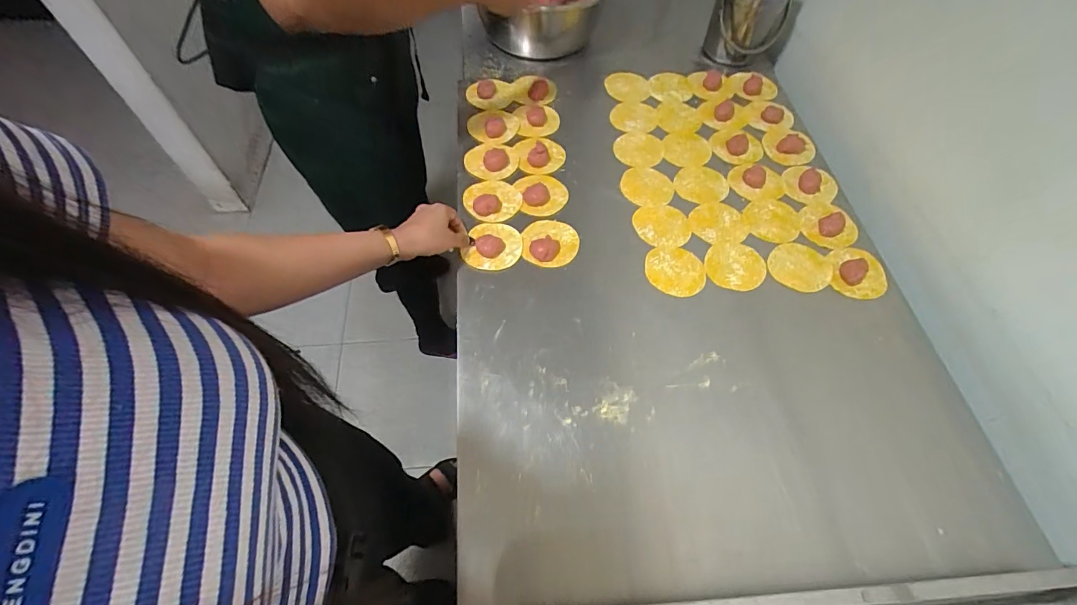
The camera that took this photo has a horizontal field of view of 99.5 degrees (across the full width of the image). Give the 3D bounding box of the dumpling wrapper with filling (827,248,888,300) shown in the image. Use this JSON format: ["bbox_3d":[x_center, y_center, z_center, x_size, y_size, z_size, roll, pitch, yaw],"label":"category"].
[{"bbox_3d":[0.448,-0.045,0.635,0.071,0.014,0.082,13,62,6],"label":"dumpling wrapper with filling"}]

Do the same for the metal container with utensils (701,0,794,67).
[{"bbox_3d":[0.364,-0.500,0.802,0.130,0.146,0.117,26,63,12],"label":"metal container with utensils"}]

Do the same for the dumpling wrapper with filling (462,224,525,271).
[{"bbox_3d":[-0.061,-0.079,0.635,0.071,0.016,0.077,10,62,5],"label":"dumpling wrapper with filling"}]

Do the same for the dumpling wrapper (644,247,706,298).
[{"bbox_3d":[0.192,-0.045,0.641,0.081,0.005,0.077,-1,66,2],"label":"dumpling wrapper"}]

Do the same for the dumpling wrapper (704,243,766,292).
[{"bbox_3d":[0.278,-0.052,0.643,0.083,0.004,0.075,4,62,2],"label":"dumpling wrapper"}]

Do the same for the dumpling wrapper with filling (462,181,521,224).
[{"bbox_3d":[-0.068,-0.153,0.683,0.083,0.025,0.079,0,62,-1],"label":"dumpling wrapper with filling"}]

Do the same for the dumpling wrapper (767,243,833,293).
[{"bbox_3d":[0.370,-0.050,0.648,0.092,0.006,0.078,-14,63,-8],"label":"dumpling wrapper"}]

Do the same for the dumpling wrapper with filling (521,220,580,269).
[{"bbox_3d":[0.017,-0.087,0.649,0.080,0.016,0.076,0,62,-1],"label":"dumpling wrapper with filling"}]

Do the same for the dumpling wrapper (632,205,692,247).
[{"bbox_3d":[0.184,-0.115,0.679,0.082,0.004,0.077,0,62,-1],"label":"dumpling wrapper"}]

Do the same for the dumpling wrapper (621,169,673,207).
[{"bbox_3d":[0.171,-0.183,0.718,0.080,0.006,0.079,0,62,-1],"label":"dumpling wrapper"}]

